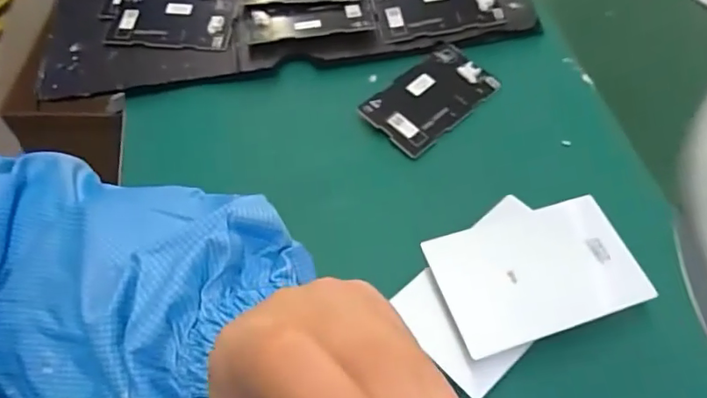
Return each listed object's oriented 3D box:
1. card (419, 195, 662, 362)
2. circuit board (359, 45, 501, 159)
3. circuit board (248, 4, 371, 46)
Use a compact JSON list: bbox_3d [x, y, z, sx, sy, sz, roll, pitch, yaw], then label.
[{"bbox_3d":[0.098,0.038,0.293,0.110,0.006,0.068,-14,61,-14],"label":"card"},{"bbox_3d":[0.055,-0.075,0.395,0.096,0.010,0.055,-39,63,-21],"label":"circuit board"},{"bbox_3d":[-0.035,-0.141,0.433,0.097,0.007,0.041,-7,57,-2],"label":"circuit board"}]

